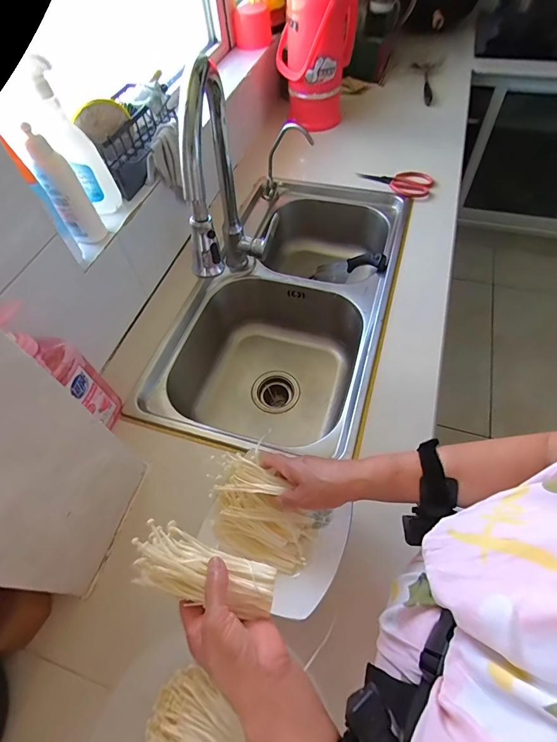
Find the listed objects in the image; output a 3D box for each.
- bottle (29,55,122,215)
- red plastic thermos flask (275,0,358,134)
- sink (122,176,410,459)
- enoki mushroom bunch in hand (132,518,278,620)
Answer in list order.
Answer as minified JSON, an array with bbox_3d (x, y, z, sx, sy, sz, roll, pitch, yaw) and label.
[{"bbox_3d":[-0.326,-0.368,0.630,0.064,0.215,0.050,-28,60,-14],"label":"bottle"},{"bbox_3d":[0.103,-0.909,1.075,0.215,0.374,0.157,3,57,5],"label":"red plastic thermos flask"},{"bbox_3d":[0.034,-0.142,0.908,0.411,0.204,0.707,13,59,12],"label":"sink"},{"bbox_3d":[-0.076,0.202,0.389,0.145,0.031,0.058,13,59,12],"label":"enoki mushroom bunch in hand"}]

